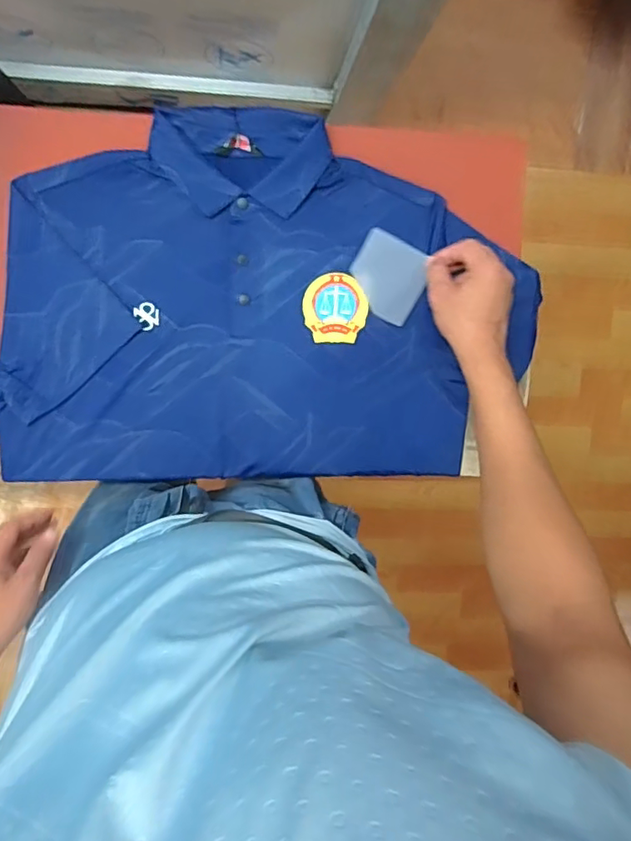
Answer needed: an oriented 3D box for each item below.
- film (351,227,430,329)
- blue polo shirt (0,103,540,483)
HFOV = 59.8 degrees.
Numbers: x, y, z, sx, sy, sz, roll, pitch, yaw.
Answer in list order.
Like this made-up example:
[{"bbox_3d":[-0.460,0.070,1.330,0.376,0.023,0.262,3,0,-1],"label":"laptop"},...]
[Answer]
[{"bbox_3d":[0.082,-0.162,0.623,0.084,0.004,0.082,31,110,5],"label":"film"},{"bbox_3d":[-0.045,-0.130,0.625,0.591,0.027,0.395,-1,99,-7],"label":"blue polo shirt"}]

